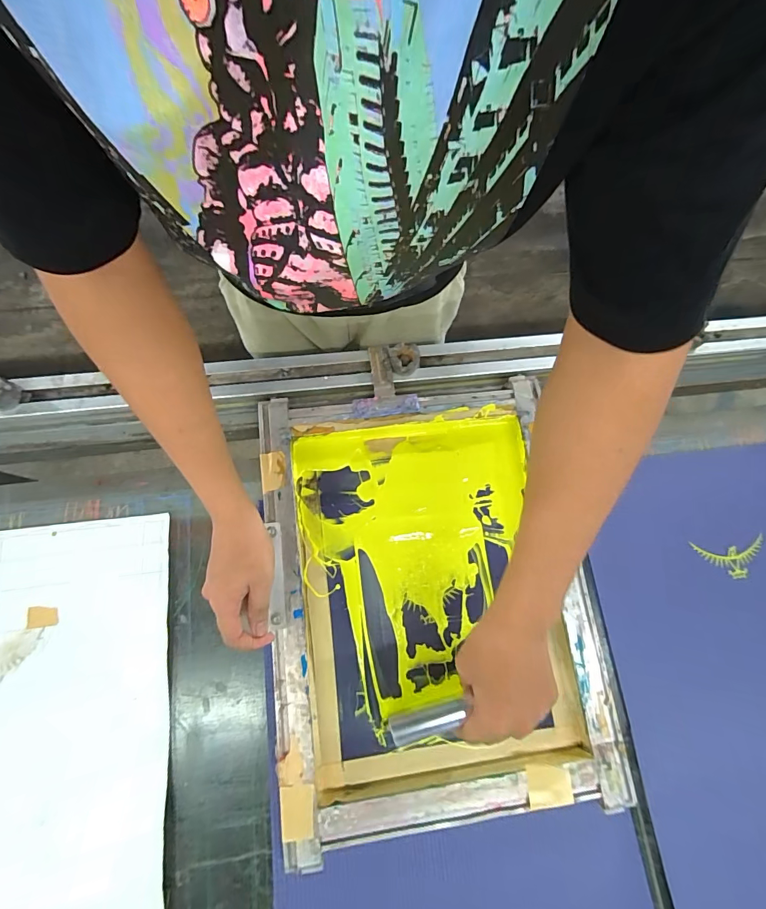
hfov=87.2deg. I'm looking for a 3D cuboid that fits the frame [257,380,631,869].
[{"bbox_3d":[0.054,0.157,0.489,0.367,0.034,0.481,-7,76,-4],"label":"frame"}]

